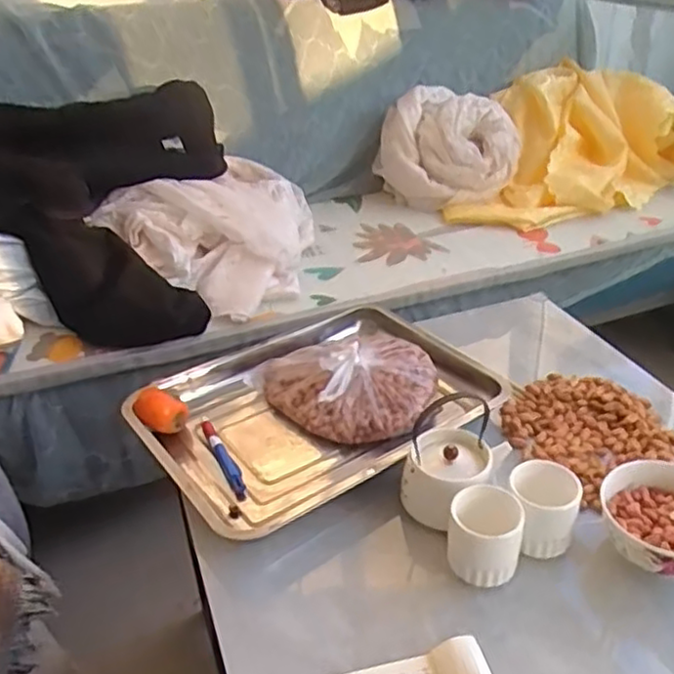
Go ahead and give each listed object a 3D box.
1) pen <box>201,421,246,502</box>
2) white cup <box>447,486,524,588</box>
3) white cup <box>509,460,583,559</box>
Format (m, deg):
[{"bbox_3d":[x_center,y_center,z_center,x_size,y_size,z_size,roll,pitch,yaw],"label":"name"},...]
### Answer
[{"bbox_3d":[-0.124,0.133,0.750,0.016,0.014,0.121,-16,35,-22],"label":"pen"},{"bbox_3d":[0.133,0.174,0.611,0.060,0.060,0.067,10,34,17],"label":"white cup"},{"bbox_3d":[0.188,0.158,0.627,0.061,0.060,0.069,8,34,15],"label":"white cup"}]

